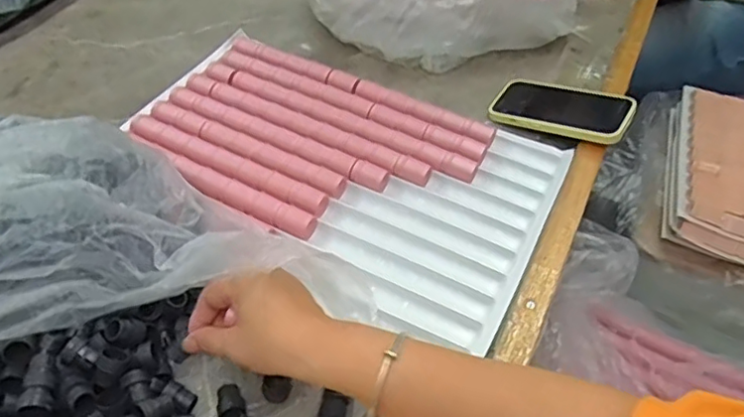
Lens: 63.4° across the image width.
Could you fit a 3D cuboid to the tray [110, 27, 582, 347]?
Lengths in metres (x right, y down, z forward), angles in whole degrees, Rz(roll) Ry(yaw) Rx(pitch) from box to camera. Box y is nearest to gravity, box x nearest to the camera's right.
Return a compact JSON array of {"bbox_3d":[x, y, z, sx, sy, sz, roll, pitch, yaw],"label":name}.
[{"bbox_3d":[-0.031,-0.057,0.631,0.432,0.023,0.268,25,52,18],"label":"tray"}]

